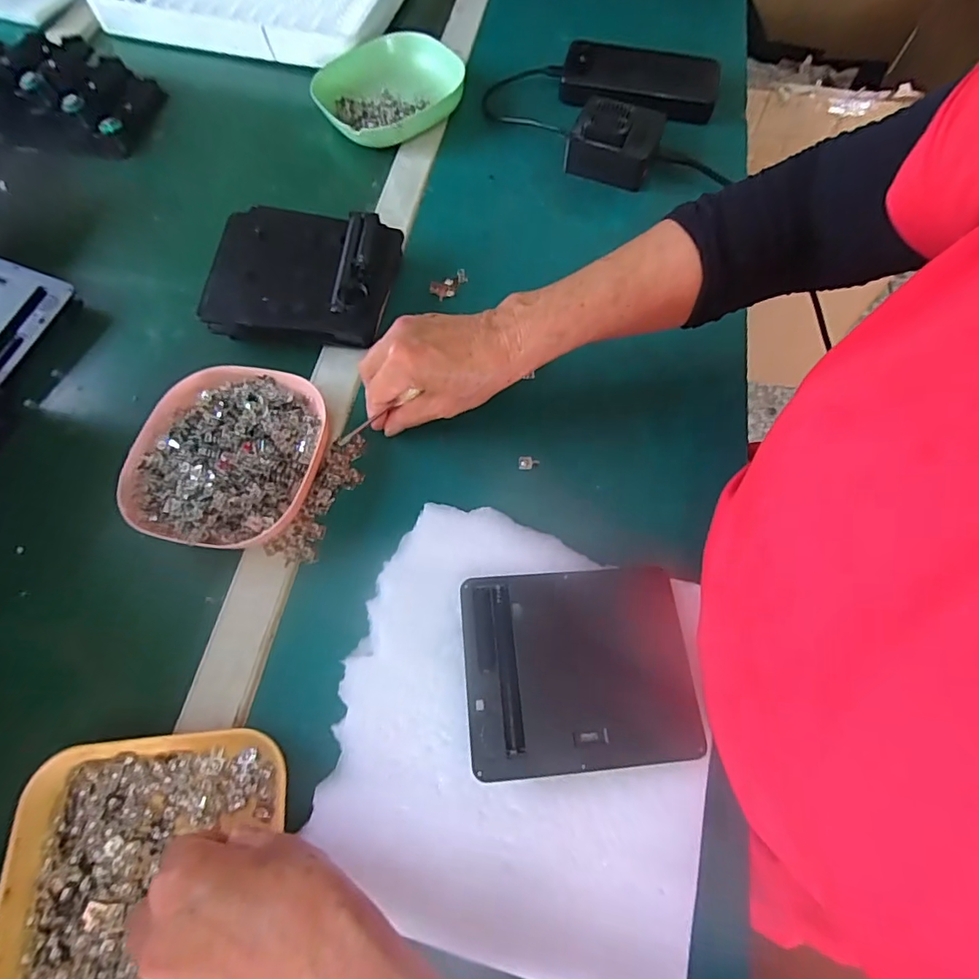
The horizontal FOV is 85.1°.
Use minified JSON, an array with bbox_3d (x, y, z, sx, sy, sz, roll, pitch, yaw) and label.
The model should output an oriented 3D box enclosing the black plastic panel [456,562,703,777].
[{"bbox_3d":[0.054,0.105,0.320,0.134,0.018,0.112,-4,66,-1],"label":"black plastic panel"}]

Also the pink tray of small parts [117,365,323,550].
[{"bbox_3d":[-0.188,-0.024,0.384,0.125,0.035,0.134,14,67,7],"label":"pink tray of small parts"}]

